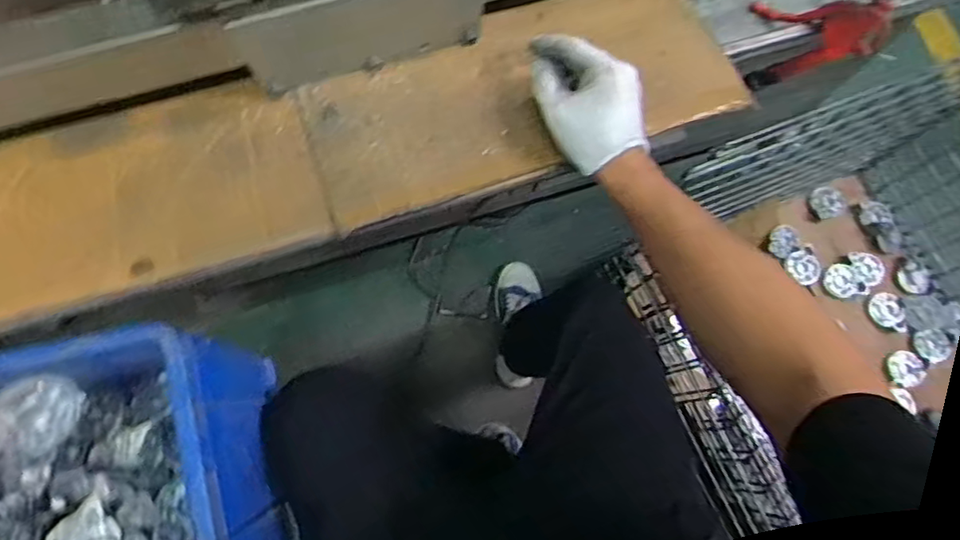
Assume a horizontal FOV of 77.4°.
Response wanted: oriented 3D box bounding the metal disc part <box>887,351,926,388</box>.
[{"bbox_3d":[0.857,0.198,1.204,0.070,0.016,0.068,0,76,-1],"label":"metal disc part"}]

